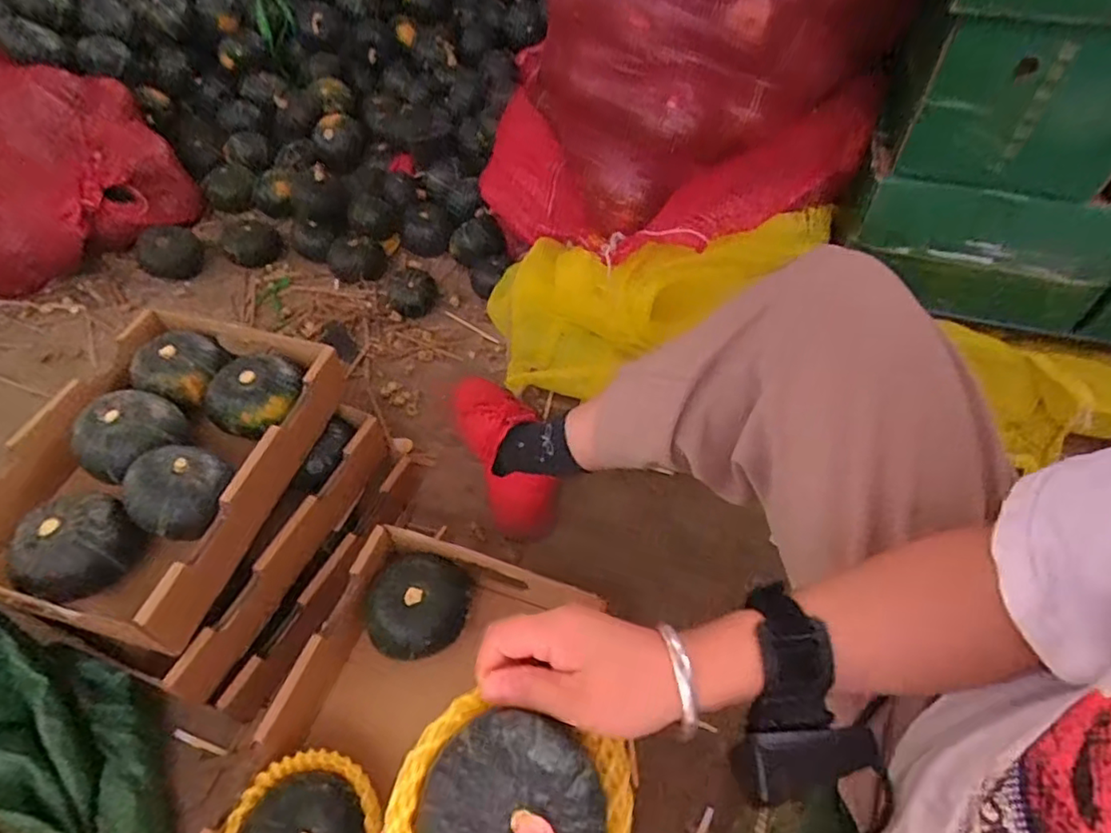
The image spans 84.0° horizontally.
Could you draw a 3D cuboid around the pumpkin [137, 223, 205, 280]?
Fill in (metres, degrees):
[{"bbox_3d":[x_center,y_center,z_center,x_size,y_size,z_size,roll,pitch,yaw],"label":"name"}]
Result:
[{"bbox_3d":[-0.622,-0.267,0.992,0.093,0.067,0.078,-32,60,-22],"label":"pumpkin"}]

